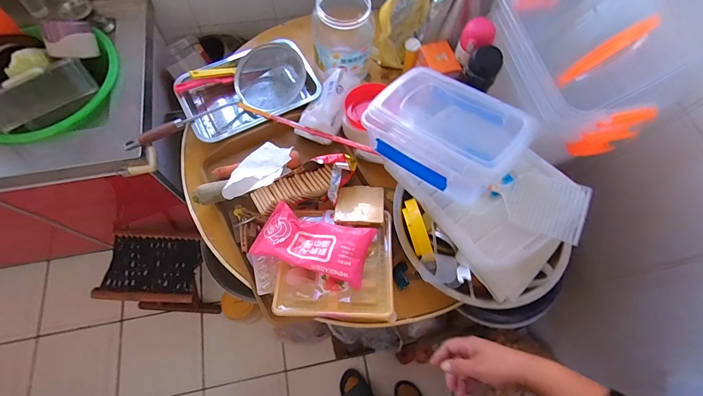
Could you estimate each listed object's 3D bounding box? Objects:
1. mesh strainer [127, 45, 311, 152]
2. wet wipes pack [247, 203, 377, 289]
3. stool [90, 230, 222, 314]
[{"bbox_3d":[-0.308,-0.242,0.783,0.424,0.071,0.151,-26,71,-13],"label":"mesh strainer"},{"bbox_3d":[-0.067,0.078,0.601,0.200,0.035,0.103,17,68,4],"label":"wet wipes pack"},{"bbox_3d":[-0.661,0.286,1.210,0.281,0.301,0.224,4,67,-1],"label":"stool"}]

